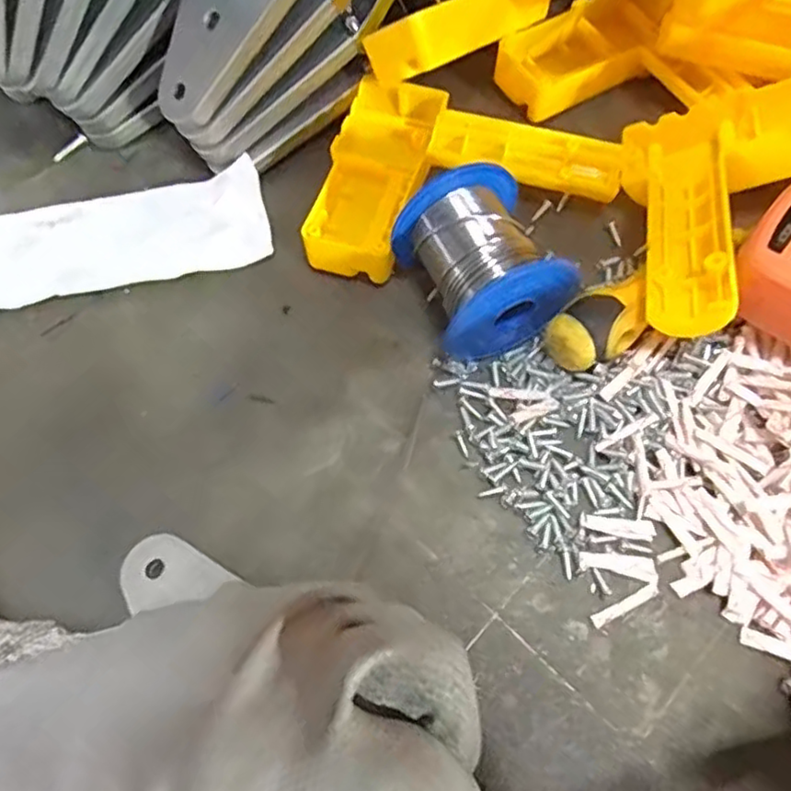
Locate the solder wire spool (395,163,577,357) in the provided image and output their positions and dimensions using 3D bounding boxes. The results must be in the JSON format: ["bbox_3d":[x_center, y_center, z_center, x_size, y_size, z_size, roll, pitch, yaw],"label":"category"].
[{"bbox_3d":[0.039,-0.059,0.293,0.064,0.058,0.069,-24,67,-8],"label":"solder wire spool"}]

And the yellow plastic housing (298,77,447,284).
[{"bbox_3d":[-0.010,-0.114,0.339,0.046,0.027,0.113,14,67,8],"label":"yellow plastic housing"}]

